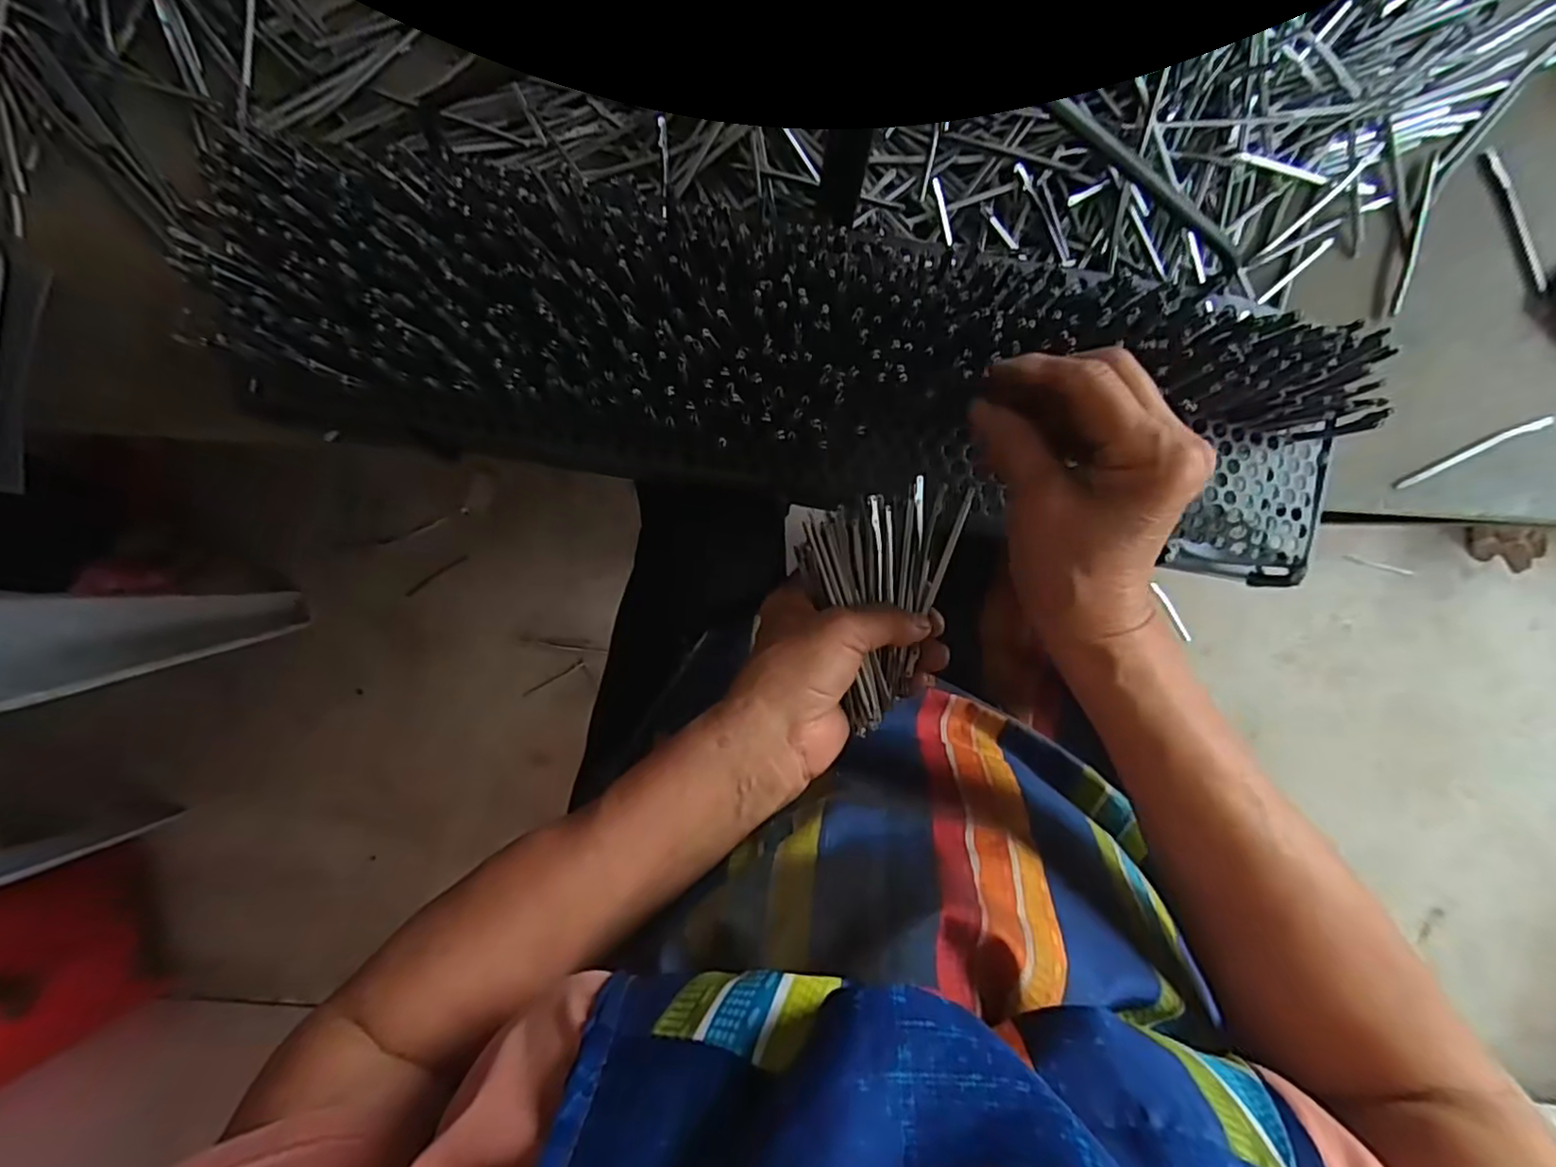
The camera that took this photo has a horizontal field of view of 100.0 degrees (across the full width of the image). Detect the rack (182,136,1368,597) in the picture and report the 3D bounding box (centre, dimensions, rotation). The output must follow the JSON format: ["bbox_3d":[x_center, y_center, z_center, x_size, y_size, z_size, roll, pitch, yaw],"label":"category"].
[{"bbox_3d":[0.008,-0.110,0.337,0.588,0.053,0.142,11,94,-1],"label":"rack"}]

